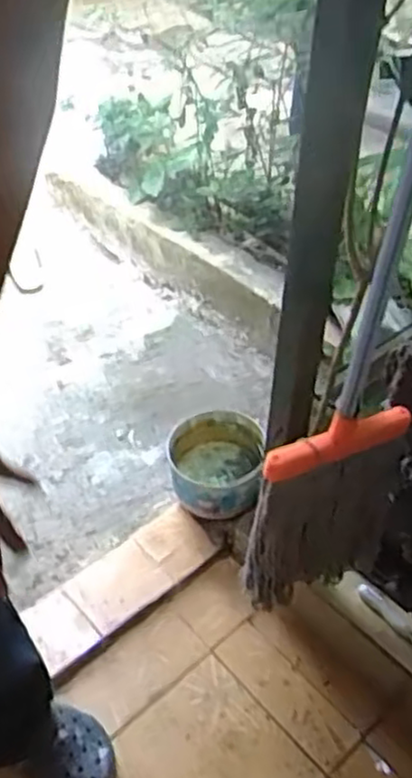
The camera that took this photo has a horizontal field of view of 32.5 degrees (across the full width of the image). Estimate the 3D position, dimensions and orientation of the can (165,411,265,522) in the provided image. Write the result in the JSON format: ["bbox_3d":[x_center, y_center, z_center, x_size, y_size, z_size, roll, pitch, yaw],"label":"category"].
[{"bbox_3d":[0.016,0.137,1.279,0.169,0.091,0.178,1,43,-1],"label":"can"}]

